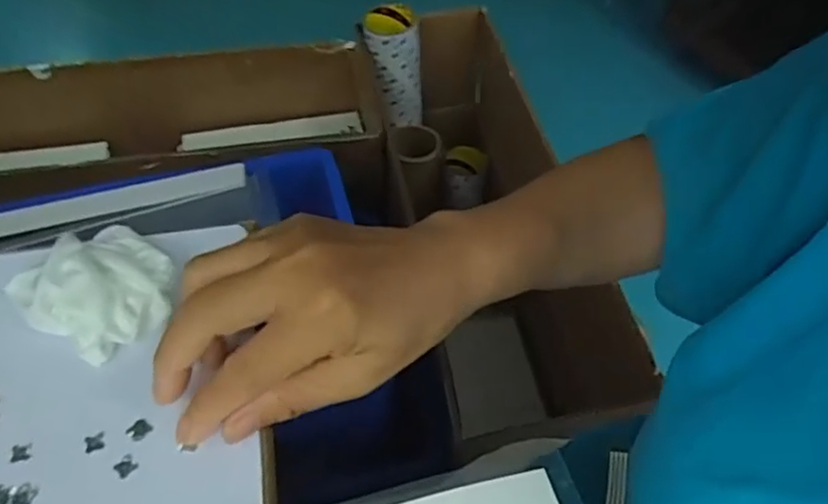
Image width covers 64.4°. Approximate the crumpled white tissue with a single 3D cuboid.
[{"bbox_3d":[-0.150,0.019,0.317,0.064,0.019,0.064,-36,62,-27],"label":"crumpled white tissue"}]

